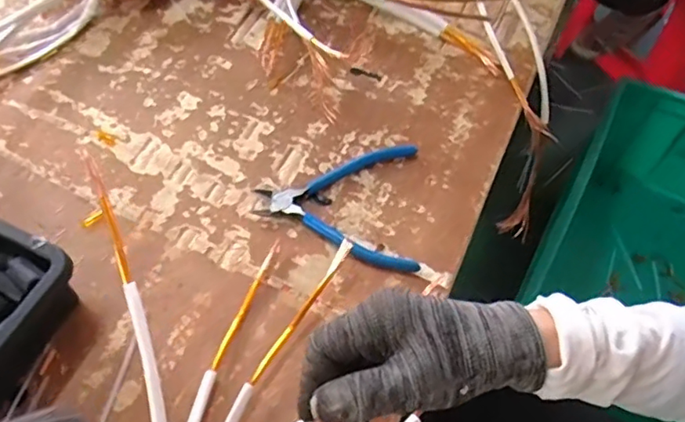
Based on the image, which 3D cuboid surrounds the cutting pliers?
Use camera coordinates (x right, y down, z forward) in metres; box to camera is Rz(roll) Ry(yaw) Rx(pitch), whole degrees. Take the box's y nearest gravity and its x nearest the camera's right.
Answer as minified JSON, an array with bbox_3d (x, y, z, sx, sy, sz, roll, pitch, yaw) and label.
[{"bbox_3d":[-0.005,-0.007,0.488,0.136,0.012,0.120,3,59,4],"label":"cutting pliers"}]

